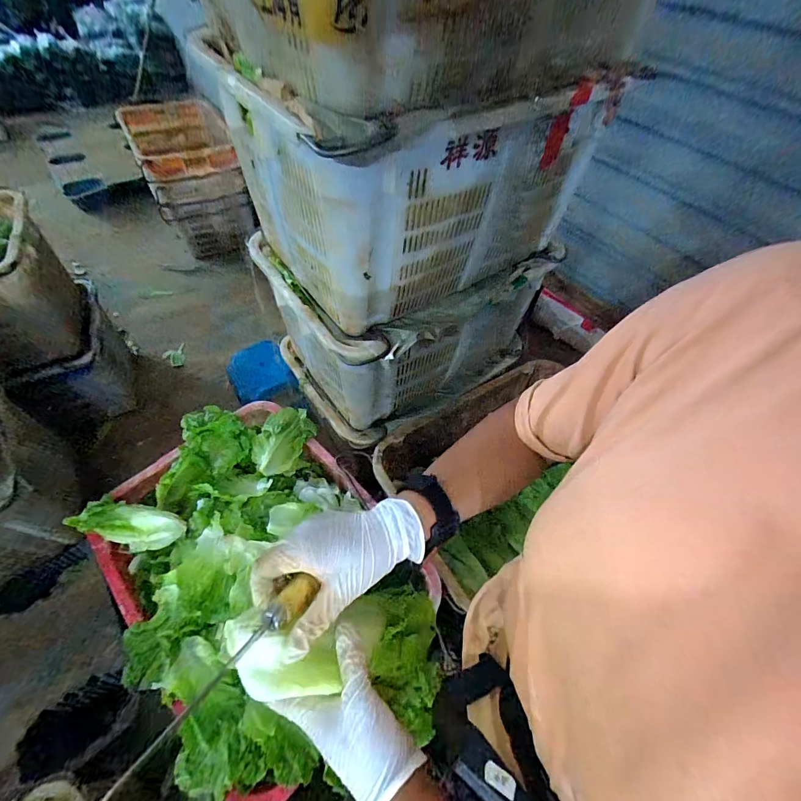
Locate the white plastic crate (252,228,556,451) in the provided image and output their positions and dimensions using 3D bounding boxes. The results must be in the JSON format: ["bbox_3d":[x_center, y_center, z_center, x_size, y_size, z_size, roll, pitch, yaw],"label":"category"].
[{"bbox_3d":[0.013,-0.248,0.994,0.622,0.363,0.467,-33,63,-24],"label":"white plastic crate"}]

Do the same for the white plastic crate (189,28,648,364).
[{"bbox_3d":[0.040,-0.423,0.714,0.612,0.368,0.407,-33,63,-24],"label":"white plastic crate"}]

